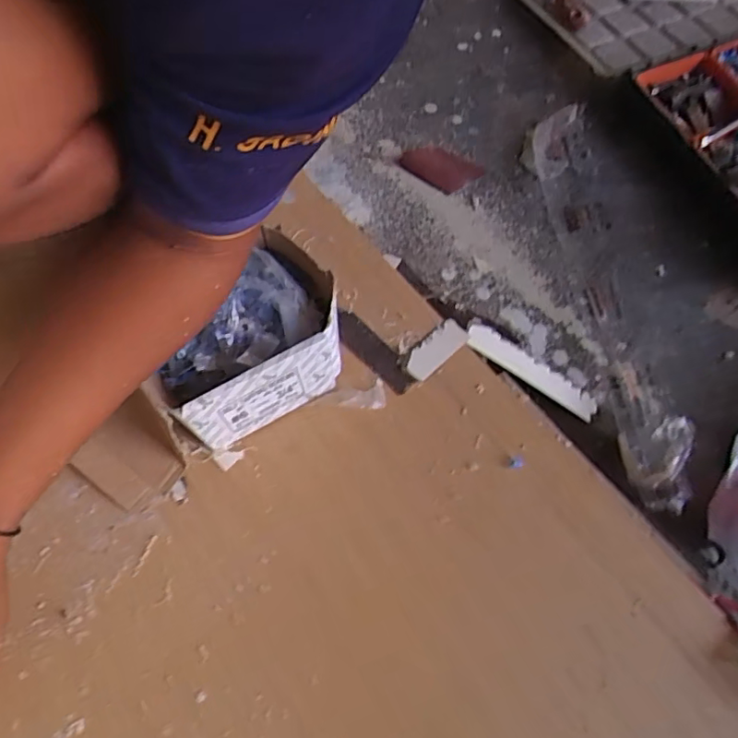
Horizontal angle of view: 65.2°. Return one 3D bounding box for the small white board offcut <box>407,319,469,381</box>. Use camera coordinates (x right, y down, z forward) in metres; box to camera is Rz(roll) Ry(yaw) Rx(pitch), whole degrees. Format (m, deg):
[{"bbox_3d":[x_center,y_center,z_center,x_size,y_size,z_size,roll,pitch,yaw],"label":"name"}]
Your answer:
[{"bbox_3d":[0.060,-0.018,0.514,0.067,0.004,0.026,-42,73,-17],"label":"small white board offcut"}]

